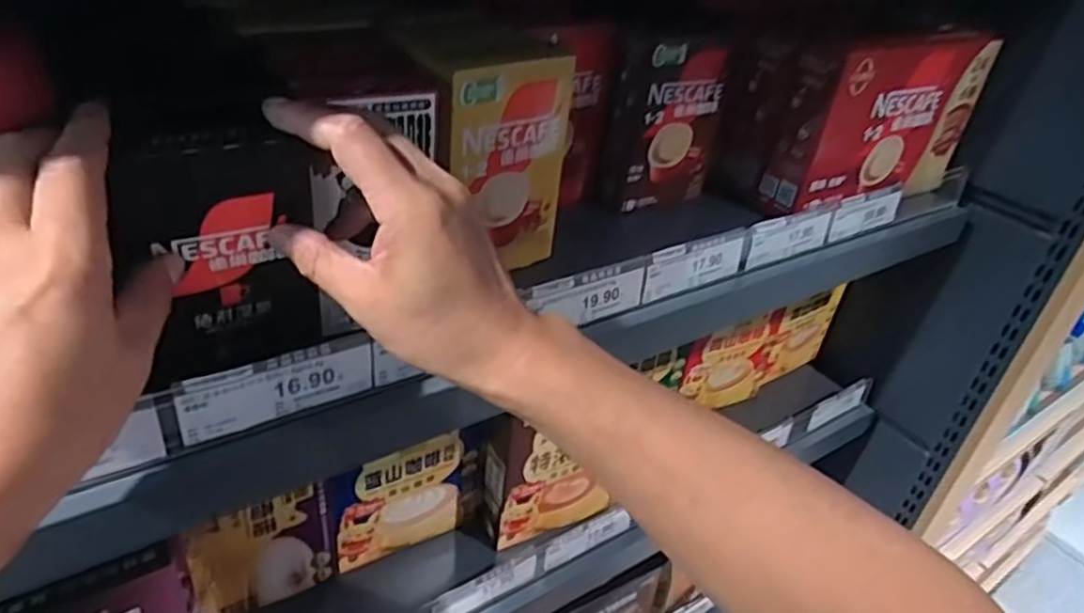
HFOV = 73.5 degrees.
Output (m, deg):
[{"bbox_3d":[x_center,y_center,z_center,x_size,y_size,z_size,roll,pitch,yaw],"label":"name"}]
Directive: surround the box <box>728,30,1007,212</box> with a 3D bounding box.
[{"bbox_3d":[0.309,-0.180,0.689,0.237,0.146,0.081,-12,38,-27],"label":"box"}]

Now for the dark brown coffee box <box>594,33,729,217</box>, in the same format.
[{"bbox_3d":[0.107,-0.162,0.631,0.092,0.148,0.062,-24,45,-39],"label":"dark brown coffee box"}]

